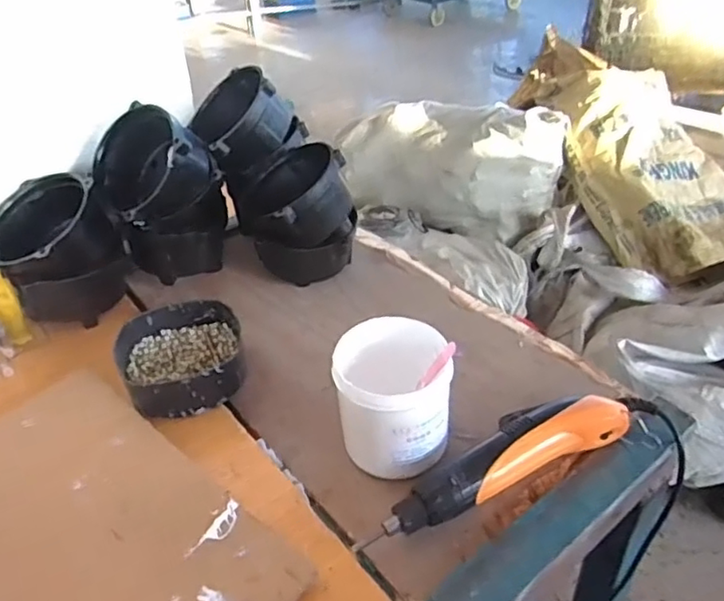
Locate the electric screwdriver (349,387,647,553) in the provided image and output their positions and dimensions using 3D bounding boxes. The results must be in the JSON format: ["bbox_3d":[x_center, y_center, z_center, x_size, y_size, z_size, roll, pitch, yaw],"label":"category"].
[{"bbox_3d":[0.118,0.128,0.509,0.269,0.043,0.061,-17,39,-18],"label":"electric screwdriver"}]

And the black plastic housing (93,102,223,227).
[{"bbox_3d":[-0.234,-0.146,0.699,0.135,0.080,0.127,16,85,32],"label":"black plastic housing"}]

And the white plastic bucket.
[{"bbox_3d":[0.027,0.085,0.515,0.094,0.112,0.088,-2,37,1],"label":"white plastic bucket"}]

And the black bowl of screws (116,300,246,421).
[{"bbox_3d":[-0.177,0.061,0.610,0.116,0.051,0.123,-14,38,-14],"label":"black bowl of screws"}]

